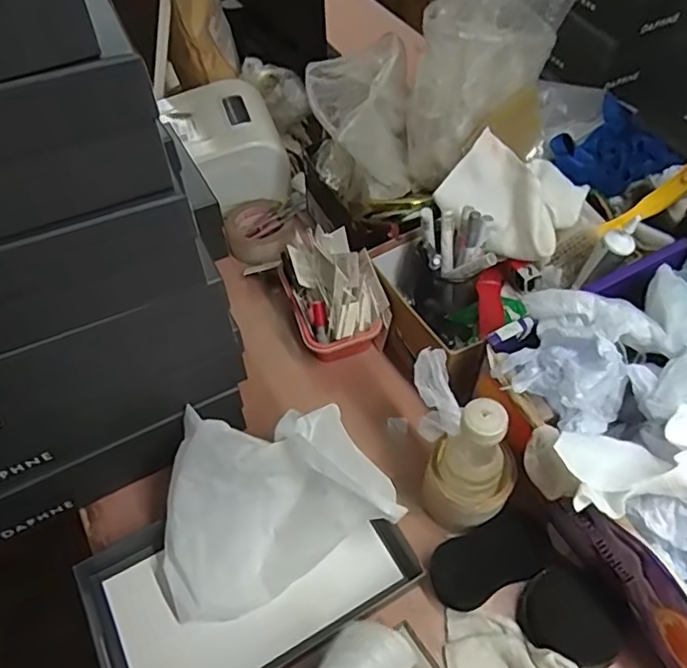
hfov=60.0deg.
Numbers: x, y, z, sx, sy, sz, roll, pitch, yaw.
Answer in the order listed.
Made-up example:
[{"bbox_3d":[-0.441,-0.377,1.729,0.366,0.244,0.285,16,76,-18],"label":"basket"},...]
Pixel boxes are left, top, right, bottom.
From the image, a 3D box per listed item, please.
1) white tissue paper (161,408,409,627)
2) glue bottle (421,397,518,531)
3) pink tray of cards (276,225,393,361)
[{"bbox_3d":[-0.065,0.180,0.594,0.221,0.040,0.194,-1,89,2],"label":"white tissue paper"},{"bbox_3d":[0.124,0.139,0.583,0.086,0.186,0.073,17,56,13],"label":"glue bottle"},{"bbox_3d":[-0.020,-0.054,0.770,0.104,0.118,0.164,-20,56,-13],"label":"pink tray of cards"}]

